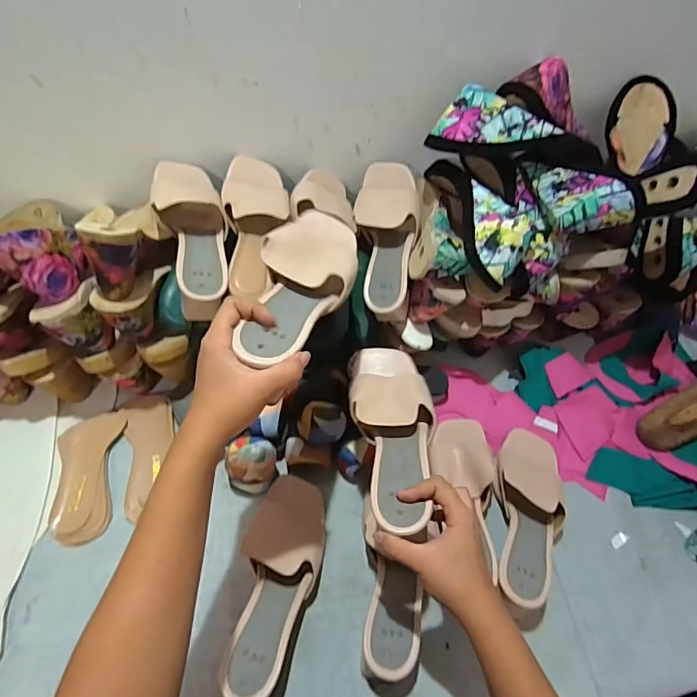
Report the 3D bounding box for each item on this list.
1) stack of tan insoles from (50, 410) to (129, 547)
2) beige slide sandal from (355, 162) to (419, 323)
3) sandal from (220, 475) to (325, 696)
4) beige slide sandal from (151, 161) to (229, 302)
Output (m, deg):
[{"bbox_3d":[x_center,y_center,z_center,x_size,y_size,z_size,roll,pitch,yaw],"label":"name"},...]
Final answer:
[{"bbox_3d":[-0.337,0.160,0.594,0.073,0.015,0.167,-5,55,-8],"label":"stack of tan insoles"},{"bbox_3d":[0.058,-0.161,0.651,0.097,0.071,0.239,2,74,-4],"label":"beige slide sandal"},{"bbox_3d":[-0.077,0.261,0.518,0.090,0.062,0.245,4,54,-2],"label":"sandal"},{"bbox_3d":[-0.196,-0.159,0.577,0.083,0.058,0.233,-14,57,-14],"label":"beige slide sandal"}]

